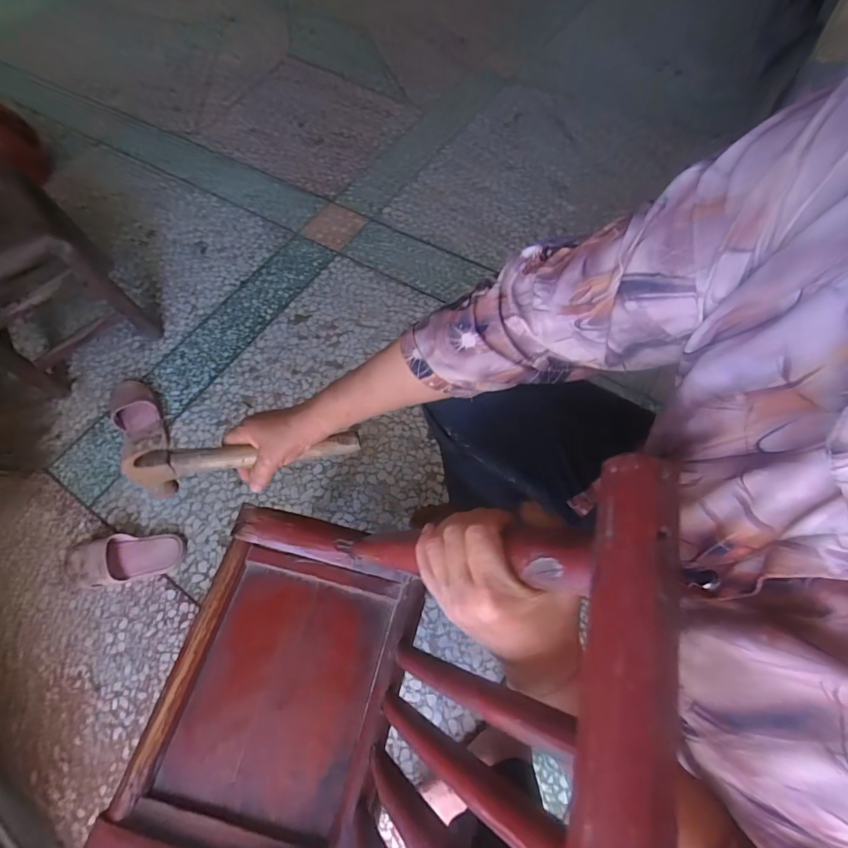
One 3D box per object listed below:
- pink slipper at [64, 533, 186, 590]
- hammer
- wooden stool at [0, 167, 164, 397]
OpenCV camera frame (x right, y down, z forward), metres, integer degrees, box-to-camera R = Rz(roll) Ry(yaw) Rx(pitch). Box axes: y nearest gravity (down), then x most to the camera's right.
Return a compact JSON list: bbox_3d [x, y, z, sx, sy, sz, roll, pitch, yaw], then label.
[{"bbox_3d":[-0.575,0.251,0.800,0.226,0.059,0.094,-3,62,1],"label":"pink slipper"},{"bbox_3d":[-0.187,0.035,0.465,0.231,0.080,0.031,-7,64,-15],"label":"hammer"},{"bbox_3d":[-0.840,-0.305,0.941,0.270,0.326,0.300,-35,66,-15],"label":"wooden stool"}]

